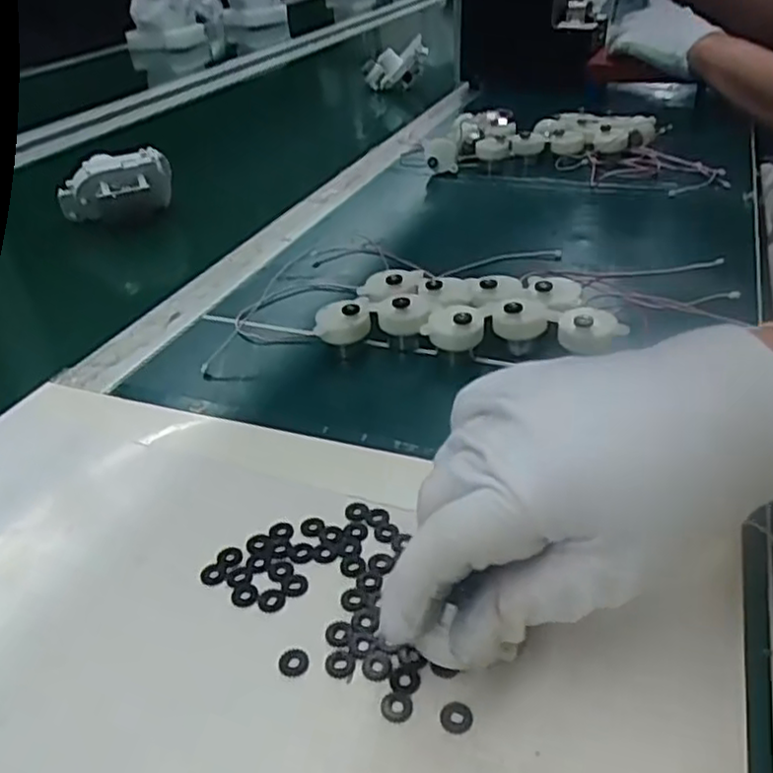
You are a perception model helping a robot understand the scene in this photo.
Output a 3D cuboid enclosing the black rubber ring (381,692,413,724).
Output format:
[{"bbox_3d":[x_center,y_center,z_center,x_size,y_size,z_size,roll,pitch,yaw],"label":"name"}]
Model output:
[{"bbox_3d":[0.003,0.108,0.240,0.010,0.004,0.011,-3,35,2],"label":"black rubber ring"}]

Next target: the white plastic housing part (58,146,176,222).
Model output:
[{"bbox_3d":[-0.241,-0.178,0.629,0.096,0.057,0.038,-15,36,-15],"label":"white plastic housing part"}]

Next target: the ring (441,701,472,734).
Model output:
[{"bbox_3d":[0.023,0.109,0.236,0.011,0.004,0.011,-3,35,2],"label":"ring"}]

